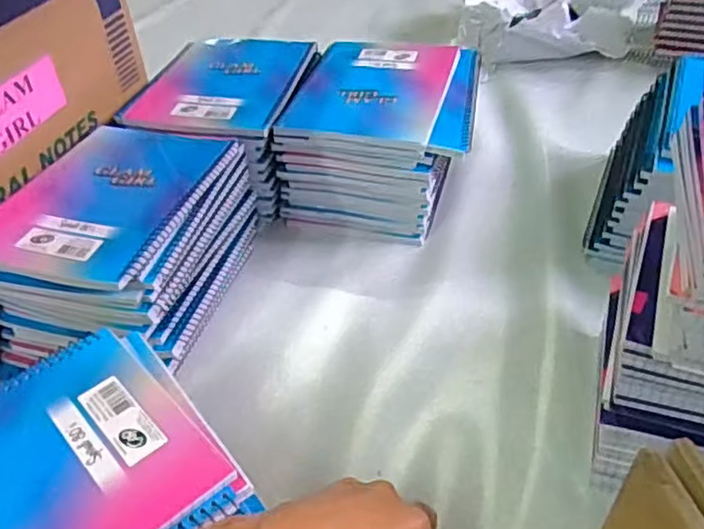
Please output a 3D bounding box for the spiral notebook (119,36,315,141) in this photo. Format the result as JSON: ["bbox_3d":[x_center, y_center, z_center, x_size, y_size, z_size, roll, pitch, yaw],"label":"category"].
[{"bbox_3d":[-0.135,-0.202,0.673,0.157,0.008,0.214,7,43,11],"label":"spiral notebook"}]

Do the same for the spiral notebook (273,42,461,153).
[{"bbox_3d":[0.023,-0.182,0.647,0.149,0.012,0.196,7,43,12],"label":"spiral notebook"}]

